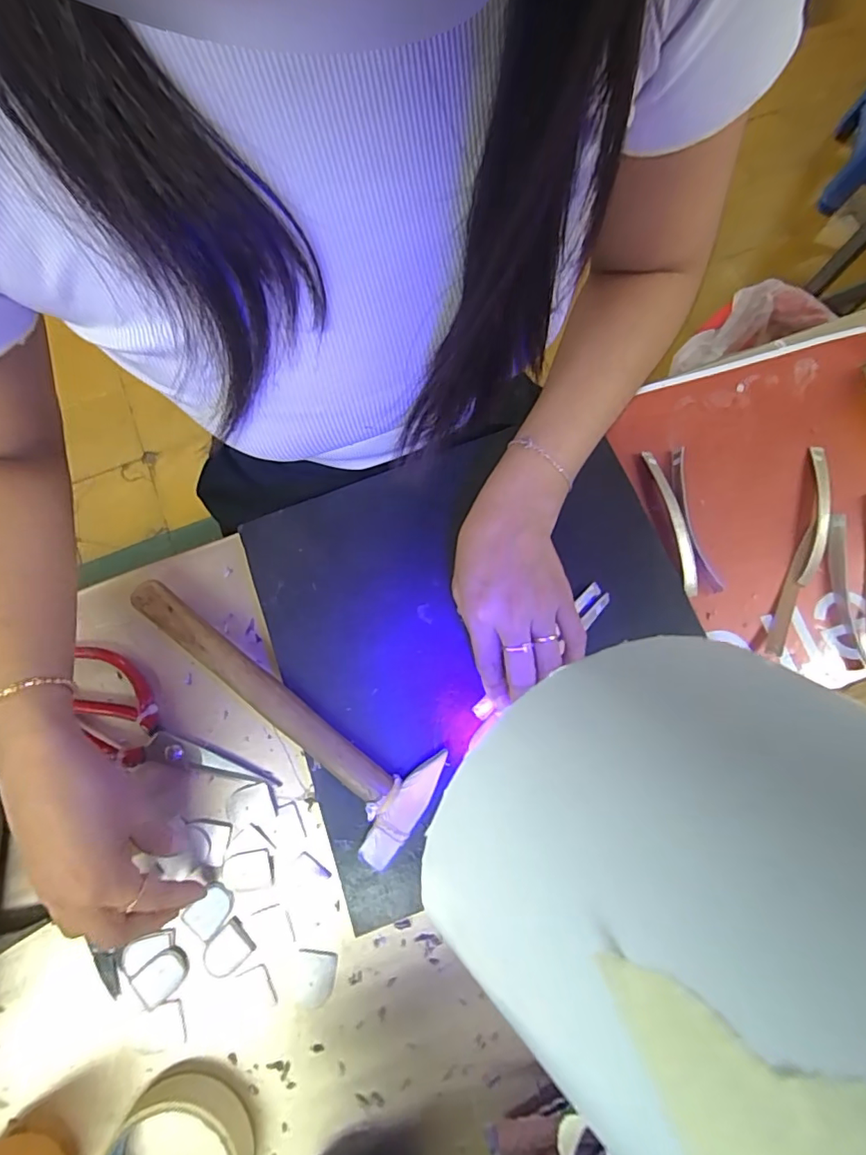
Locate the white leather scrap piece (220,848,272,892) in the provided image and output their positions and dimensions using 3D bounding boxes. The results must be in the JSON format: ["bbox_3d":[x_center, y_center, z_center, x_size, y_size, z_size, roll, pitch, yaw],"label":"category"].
[{"bbox_3d":[-0.130,0.206,0.356,0.035,0.004,0.025,-9,77,-4],"label":"white leather scrap piece"}]

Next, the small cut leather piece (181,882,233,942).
[{"bbox_3d":[-0.152,0.228,0.347,0.024,0.004,0.031,33,78,6],"label":"small cut leather piece"}]

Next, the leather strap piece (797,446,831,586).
[{"bbox_3d":[0.319,-0.053,0.421,0.017,0.010,0.124,15,77,2],"label":"leather strap piece"}]

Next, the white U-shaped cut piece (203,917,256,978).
[{"bbox_3d":[-0.139,0.253,0.344,0.033,0.004,0.027,-44,81,-10],"label":"white U-shaped cut piece"}]

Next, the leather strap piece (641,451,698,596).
[{"bbox_3d":[0.196,-0.047,0.414,0.014,0.006,0.123,-9,77,-4],"label":"leather strap piece"}]

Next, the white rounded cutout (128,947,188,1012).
[{"bbox_3d":[-0.181,0.266,0.338,0.034,0.004,0.026,-37,80,-9],"label":"white rounded cutout"}]

